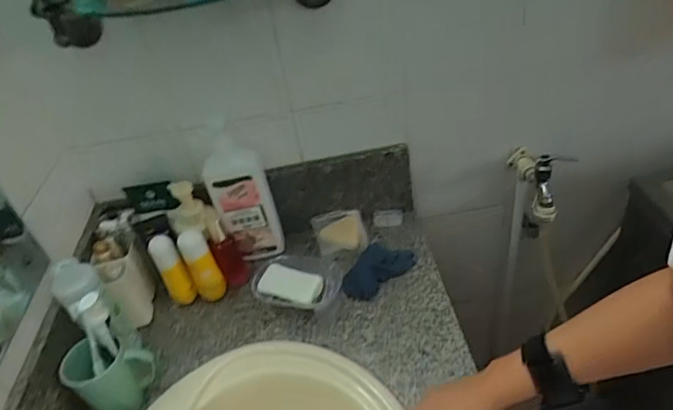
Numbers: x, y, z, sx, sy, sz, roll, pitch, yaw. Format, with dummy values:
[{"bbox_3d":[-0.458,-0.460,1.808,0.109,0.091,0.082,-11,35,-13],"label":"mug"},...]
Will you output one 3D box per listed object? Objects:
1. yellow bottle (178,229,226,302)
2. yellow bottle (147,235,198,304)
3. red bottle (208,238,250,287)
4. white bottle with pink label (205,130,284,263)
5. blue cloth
[{"bbox_3d":[-0.232,0.106,0.838,0.049,0.134,0.036,-26,41,-17],"label":"yellow bottle"},{"bbox_3d":[-0.282,0.118,0.844,0.045,0.140,0.034,-26,41,-17],"label":"yellow bottle"},{"bbox_3d":[-0.192,0.100,0.877,0.047,0.112,0.033,-29,42,-20],"label":"red bottle"},{"bbox_3d":[-0.170,-0.010,0.890,0.111,0.244,0.055,-14,35,-9],"label":"white bottle with pink label"},{"bbox_3d":[0.071,0.118,0.863,0.094,0.019,0.127,18,42,32],"label":"blue cloth"}]

